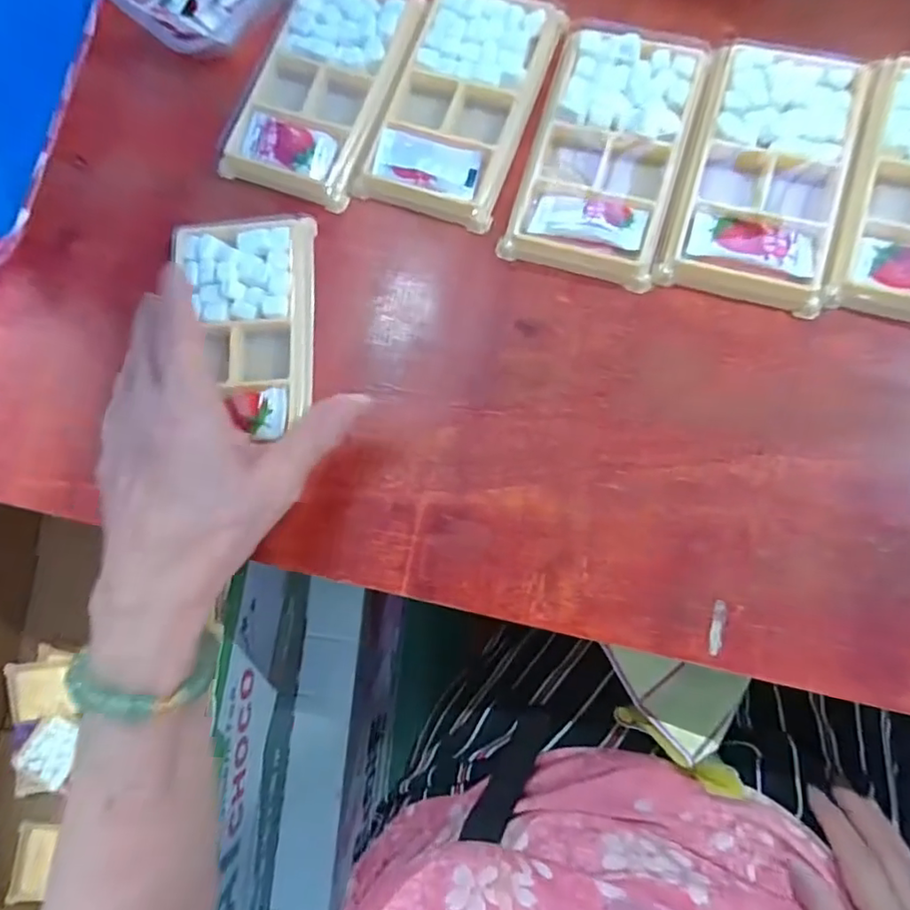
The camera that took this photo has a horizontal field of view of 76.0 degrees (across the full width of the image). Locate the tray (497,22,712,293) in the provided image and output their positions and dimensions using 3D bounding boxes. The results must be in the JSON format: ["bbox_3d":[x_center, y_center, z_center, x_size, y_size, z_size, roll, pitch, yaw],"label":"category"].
[{"bbox_3d":[0.081,-0.162,0.306,0.077,0.010,0.136,17,85,9],"label":"tray"}]

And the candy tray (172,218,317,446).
[{"bbox_3d":[-0.113,-0.070,0.313,0.072,0.018,0.122,-3,82,6],"label":"candy tray"}]

